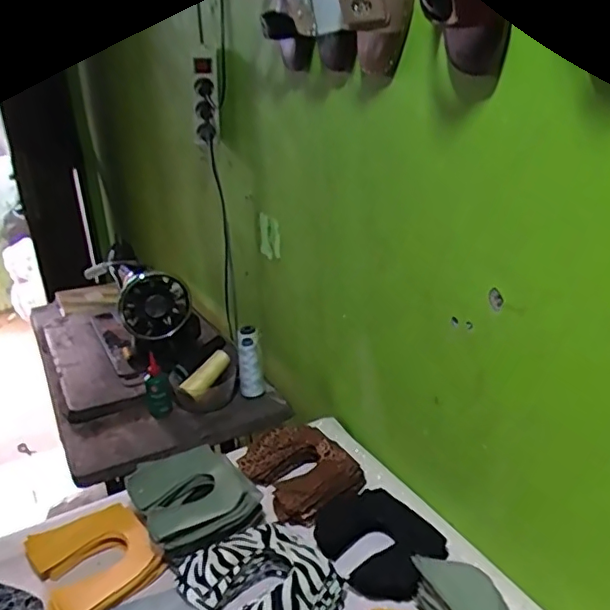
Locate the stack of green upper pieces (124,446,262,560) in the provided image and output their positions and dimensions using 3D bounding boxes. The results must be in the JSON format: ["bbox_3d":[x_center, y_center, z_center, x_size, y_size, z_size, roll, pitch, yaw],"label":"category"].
[{"bbox_3d":[-0.151,0.263,0.802,0.145,0.051,0.166,-17,26,-30],"label":"stack of green upper pieces"}]

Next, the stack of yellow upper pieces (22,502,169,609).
[{"bbox_3d":[-0.266,0.325,0.746,0.135,0.028,0.157,-17,26,-31],"label":"stack of yellow upper pieces"}]

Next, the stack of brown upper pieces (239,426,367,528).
[{"bbox_3d":[-0.004,0.245,0.878,0.141,0.045,0.160,-18,26,-31],"label":"stack of brown upper pieces"}]

